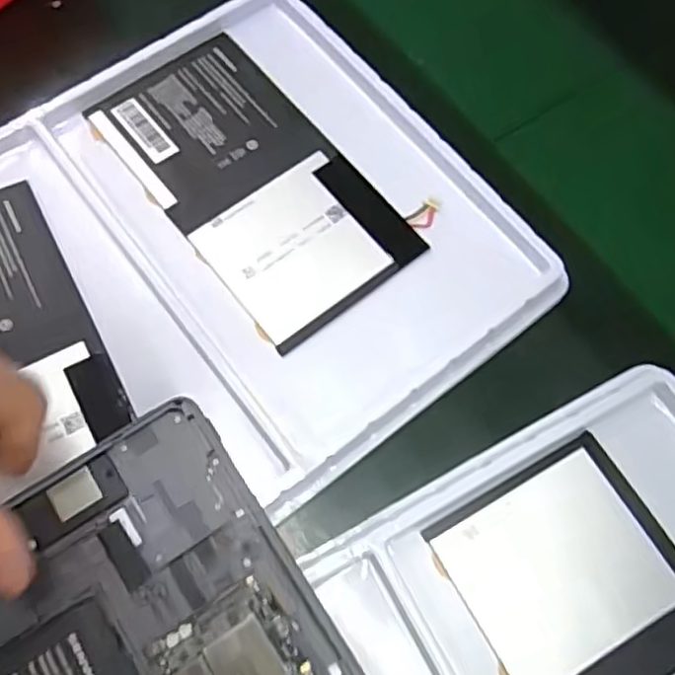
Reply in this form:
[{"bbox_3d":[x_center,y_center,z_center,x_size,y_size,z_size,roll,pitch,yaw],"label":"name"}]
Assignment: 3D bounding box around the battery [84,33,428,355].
[{"bbox_3d":[-0.045,-0.081,0.351,0.091,0.006,0.170,-37,74,-13],"label":"battery"}]

